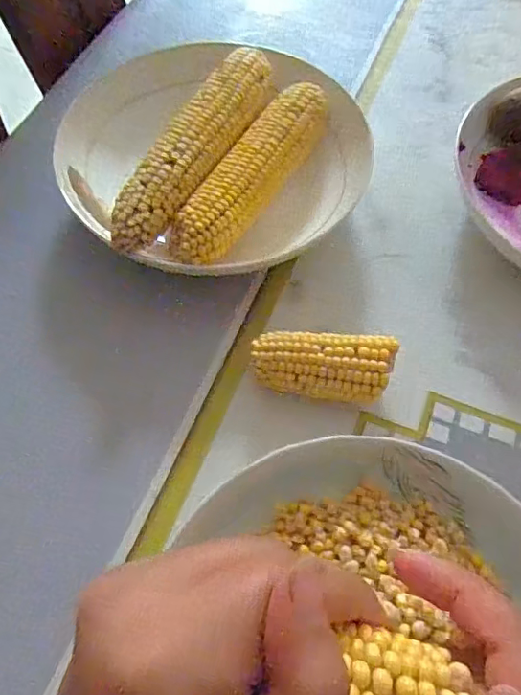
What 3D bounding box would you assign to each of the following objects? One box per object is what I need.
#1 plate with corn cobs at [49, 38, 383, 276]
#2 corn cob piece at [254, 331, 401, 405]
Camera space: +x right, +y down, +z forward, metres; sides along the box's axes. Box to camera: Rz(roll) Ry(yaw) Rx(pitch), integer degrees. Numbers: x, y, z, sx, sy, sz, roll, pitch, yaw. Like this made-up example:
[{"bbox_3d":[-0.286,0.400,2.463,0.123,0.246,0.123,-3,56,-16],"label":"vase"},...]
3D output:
[{"bbox_3d":[-0.036,-0.139,0.372,0.204,0.062,0.200,0,62,0],"label":"plate with corn cobs"},{"bbox_3d":[0.034,0.014,0.305,0.076,0.036,0.036,4,62,2],"label":"corn cob piece"}]

